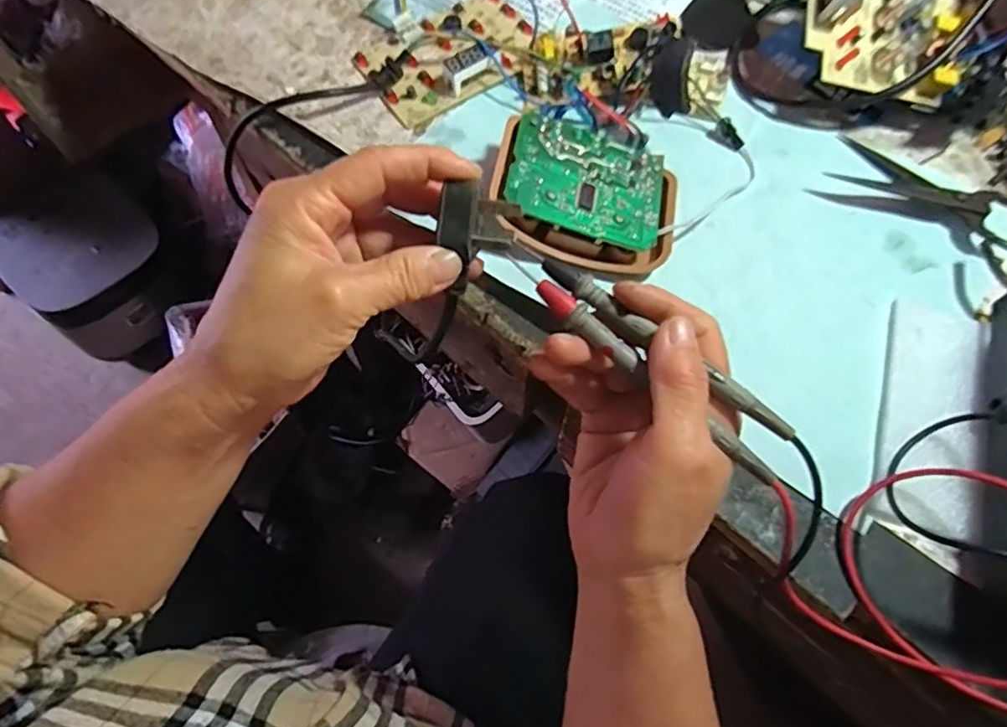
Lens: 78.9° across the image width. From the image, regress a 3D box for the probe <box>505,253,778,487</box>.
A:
[{"bbox_3d":[0.058,0.002,0.262,0.144,0.007,0.009,40,70,4],"label":"probe"}]

